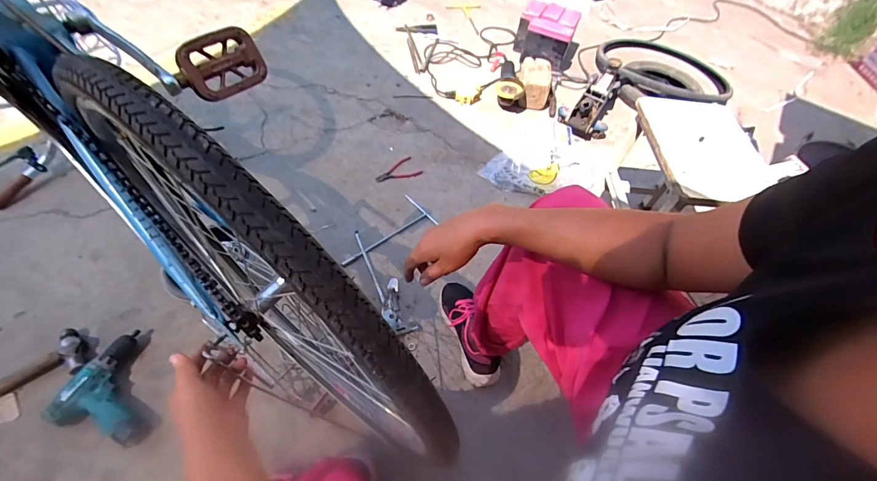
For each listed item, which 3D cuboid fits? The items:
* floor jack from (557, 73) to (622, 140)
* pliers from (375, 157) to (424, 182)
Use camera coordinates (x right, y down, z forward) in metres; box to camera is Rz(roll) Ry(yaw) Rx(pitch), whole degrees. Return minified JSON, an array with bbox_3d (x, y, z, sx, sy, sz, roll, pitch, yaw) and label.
[{"bbox_3d":[0.565,-0.502,1.399,0.180,0.097,0.326,29,56,10],"label":"floor jack"},{"bbox_3d":[-0.133,-0.219,1.205,0.145,0.012,0.082,-20,59,-19],"label":"pliers"}]

